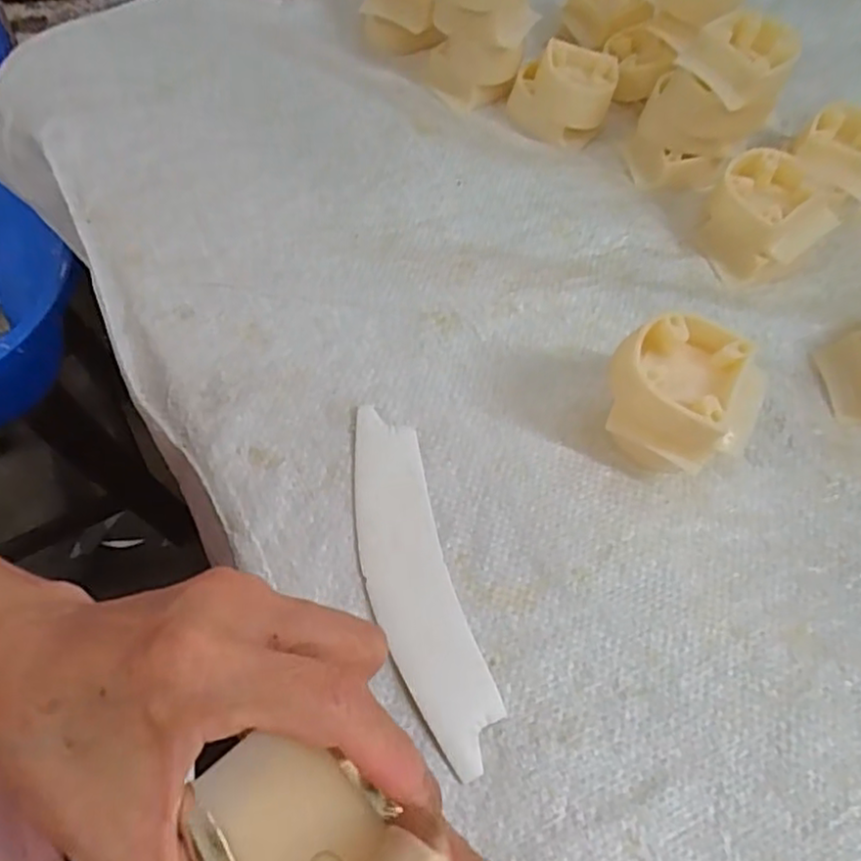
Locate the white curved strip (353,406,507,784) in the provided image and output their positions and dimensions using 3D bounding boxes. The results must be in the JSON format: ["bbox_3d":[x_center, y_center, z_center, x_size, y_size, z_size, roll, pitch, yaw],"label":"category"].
[{"bbox_3d":[-0.008,0.059,0.278,0.037,0.006,0.153,-13,62,-11],"label":"white curved strip"}]

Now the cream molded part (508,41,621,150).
[{"bbox_3d":[0.081,-0.209,0.412,0.060,0.035,0.050,15,60,5],"label":"cream molded part"}]

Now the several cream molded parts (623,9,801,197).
[{"bbox_3d":[0.160,-0.188,0.383,0.068,0.073,0.057,-6,61,-7],"label":"several cream molded parts"}]

